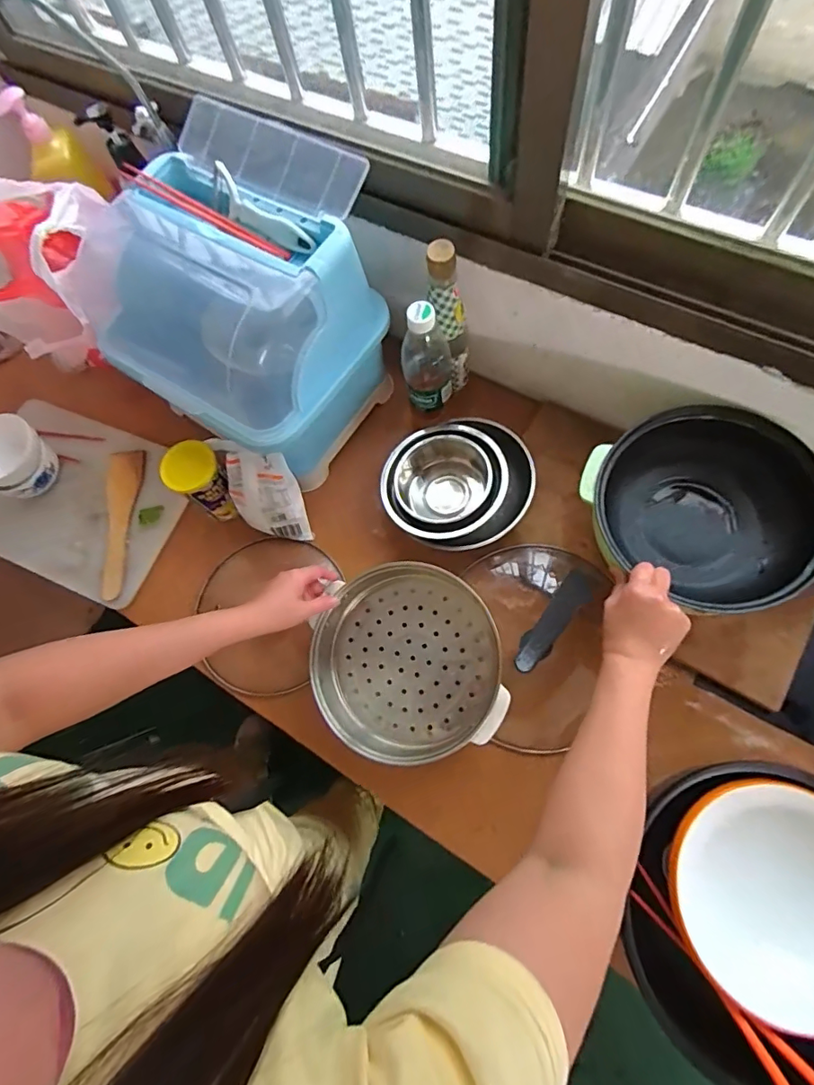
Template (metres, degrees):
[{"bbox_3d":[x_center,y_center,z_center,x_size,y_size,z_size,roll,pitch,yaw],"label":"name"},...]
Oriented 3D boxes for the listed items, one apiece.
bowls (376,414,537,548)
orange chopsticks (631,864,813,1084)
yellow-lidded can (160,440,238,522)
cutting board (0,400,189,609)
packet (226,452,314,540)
[{"bbox_3d":[0.072,-0.077,0.713,0.205,0.076,0.186,-21,71,-5],"label":"bowls"},{"bbox_3d":[0.297,0.417,0.459,0.041,0.022,0.221,-35,56,-9],"label":"orange chopsticks"},{"bbox_3d":[-0.292,-0.085,0.720,0.087,0.109,0.075,42,77,15],"label":"yellow-lidded can"},{"bbox_3d":[-0.527,-0.071,0.801,0.355,0.016,0.257,20,74,12],"label":"cutting board"},{"bbox_3d":[-0.195,-0.057,0.699,0.097,0.140,0.021,-1,38,6],"label":"packet"}]

